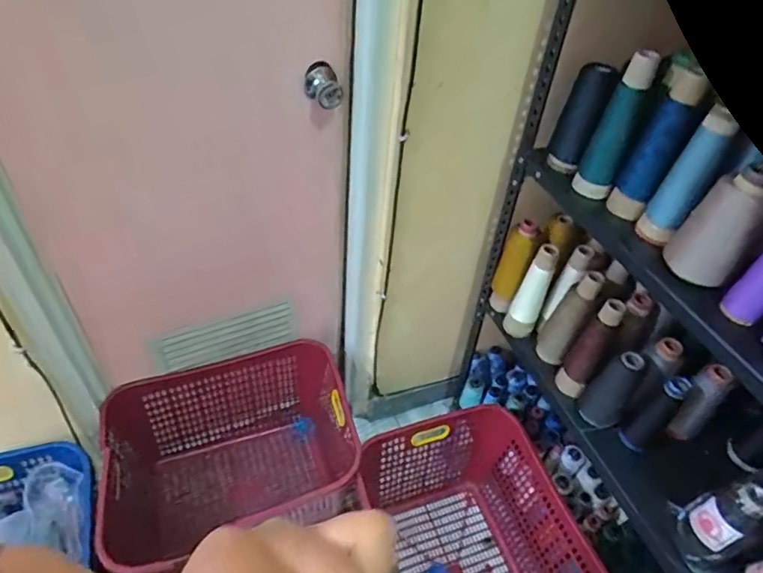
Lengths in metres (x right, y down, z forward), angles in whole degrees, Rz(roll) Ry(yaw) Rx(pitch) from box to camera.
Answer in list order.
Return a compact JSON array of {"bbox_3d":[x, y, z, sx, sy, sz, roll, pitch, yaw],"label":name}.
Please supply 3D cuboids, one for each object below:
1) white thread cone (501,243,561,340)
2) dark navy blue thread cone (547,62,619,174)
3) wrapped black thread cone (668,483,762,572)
[{"bbox_3d":[0.305,0.016,1.055,0.058,0.223,0.053,-6,46,-12],"label":"white thread cone"},{"bbox_3d":[0.334,-0.281,0.880,0.066,0.170,0.054,20,46,14],"label":"dark navy blue thread cone"},{"bbox_3d":[0.508,0.360,0.790,0.088,0.163,0.075,34,51,26],"label":"wrapped black thread cone"}]

